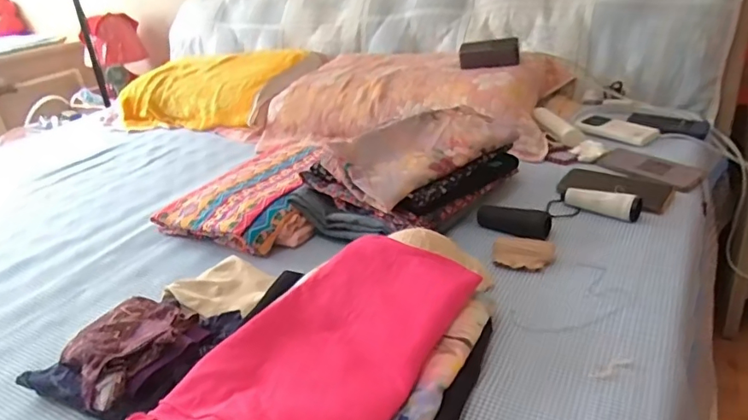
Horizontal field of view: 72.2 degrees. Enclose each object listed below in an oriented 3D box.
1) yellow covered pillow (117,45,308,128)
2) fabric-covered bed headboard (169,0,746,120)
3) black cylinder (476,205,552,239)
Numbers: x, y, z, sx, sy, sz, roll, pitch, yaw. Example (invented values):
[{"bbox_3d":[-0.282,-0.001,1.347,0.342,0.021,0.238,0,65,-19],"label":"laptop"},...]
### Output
[{"bbox_3d":[-0.508,-0.357,1.530,0.579,0.177,0.285,6,30,25],"label":"yellow covered pillow"},{"bbox_3d":[-0.019,-0.569,1.583,1.893,0.285,0.310,14,34,36],"label":"fabric-covered bed headboard"},{"bbox_3d":[0.202,0.015,0.753,0.109,0.029,0.034,11,30,30],"label":"black cylinder"}]

